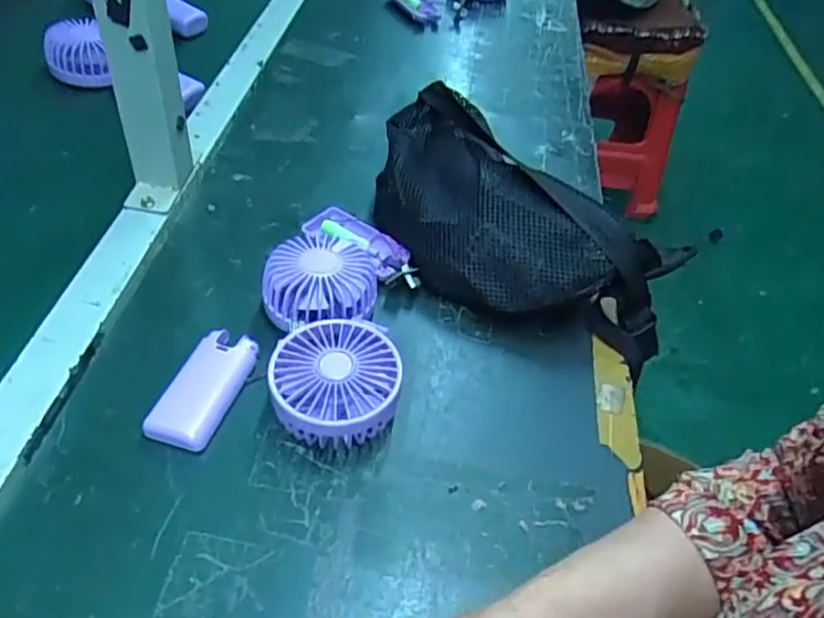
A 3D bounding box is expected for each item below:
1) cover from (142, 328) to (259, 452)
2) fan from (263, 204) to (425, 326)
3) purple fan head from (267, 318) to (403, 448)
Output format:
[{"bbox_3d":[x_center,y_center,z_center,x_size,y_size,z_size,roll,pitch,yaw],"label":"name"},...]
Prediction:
[{"bbox_3d":[-0.141,0.055,0.440,0.042,0.016,0.088,16,47,9],"label":"cover"},{"bbox_3d":[-0.051,-0.035,0.512,0.107,0.048,0.142,13,47,6],"label":"fan"},{"bbox_3d":[-0.052,0.052,0.431,0.082,0.044,0.088,3,47,-3],"label":"purple fan head"}]

